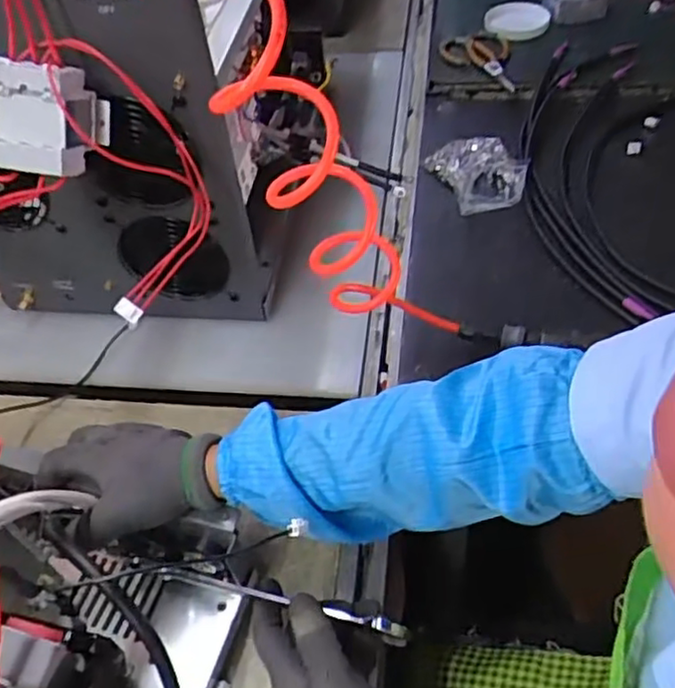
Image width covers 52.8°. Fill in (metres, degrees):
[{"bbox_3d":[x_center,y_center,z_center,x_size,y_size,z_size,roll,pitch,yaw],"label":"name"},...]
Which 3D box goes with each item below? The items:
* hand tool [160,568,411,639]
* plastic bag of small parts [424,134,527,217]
[{"bbox_3d":[-0.043,0.186,0.495,0.198,0.014,0.009,5,79,21],"label":"hand tool"},{"bbox_3d":[0.179,-0.212,0.854,0.100,0.033,0.127,-15,49,-6],"label":"plastic bag of small parts"}]

